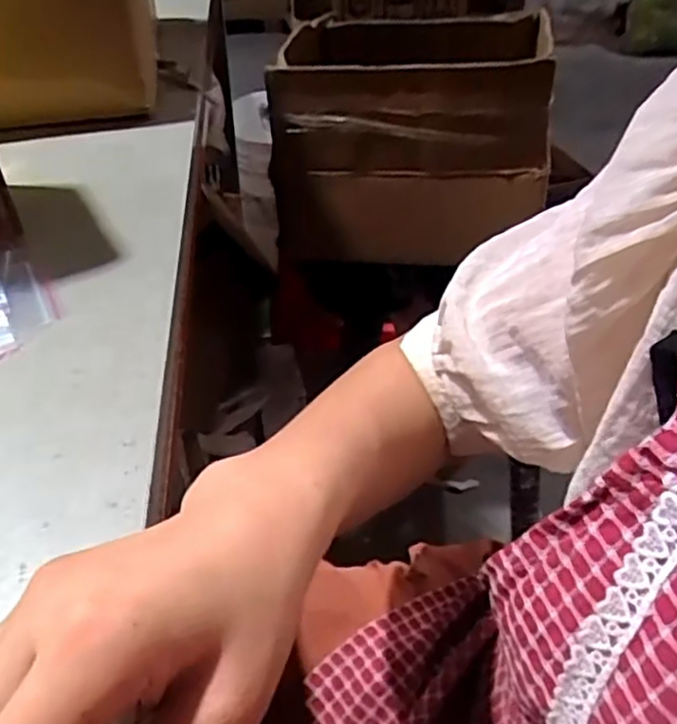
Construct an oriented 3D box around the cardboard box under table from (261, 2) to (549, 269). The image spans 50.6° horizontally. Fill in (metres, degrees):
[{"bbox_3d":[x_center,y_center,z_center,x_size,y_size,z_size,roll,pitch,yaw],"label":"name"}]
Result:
[{"bbox_3d":[0.090,-0.290,0.879,0.302,0.232,0.258,4,43,4],"label":"cardboard box under table"}]

